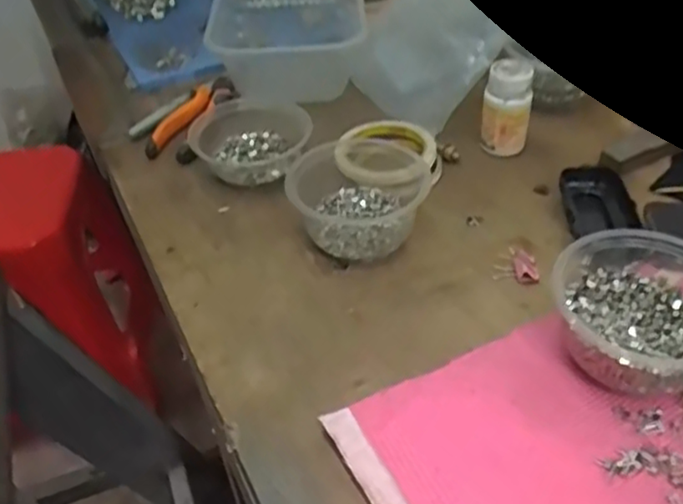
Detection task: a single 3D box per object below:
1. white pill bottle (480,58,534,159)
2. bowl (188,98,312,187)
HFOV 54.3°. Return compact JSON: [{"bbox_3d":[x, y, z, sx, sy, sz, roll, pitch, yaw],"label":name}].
[{"bbox_3d":[0.157,-0.139,0.640,0.043,0.081,0.038,4,44,11],"label":"white pill bottle"},{"bbox_3d":[-0.090,-0.115,0.659,0.114,0.047,0.128,-13,43,-8],"label":"bowl"}]

